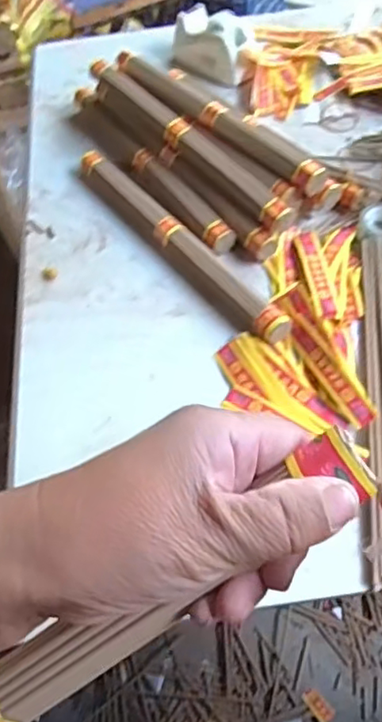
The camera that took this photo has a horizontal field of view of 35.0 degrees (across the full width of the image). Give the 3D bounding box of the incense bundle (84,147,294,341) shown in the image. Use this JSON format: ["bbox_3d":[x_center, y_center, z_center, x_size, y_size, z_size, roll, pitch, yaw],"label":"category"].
[{"bbox_3d":[-0.014,-0.121,0.585,0.032,0.026,0.297,-33,59,-17],"label":"incense bundle"}]

